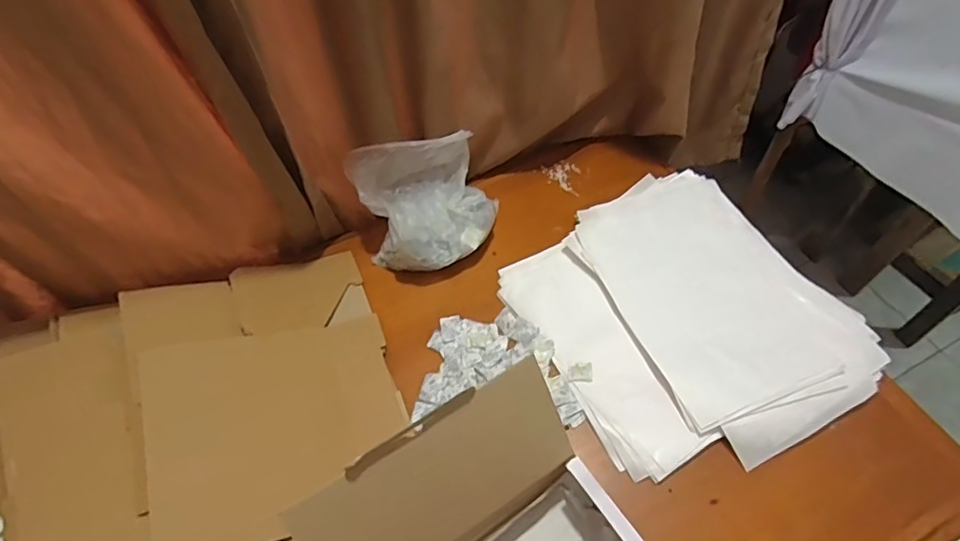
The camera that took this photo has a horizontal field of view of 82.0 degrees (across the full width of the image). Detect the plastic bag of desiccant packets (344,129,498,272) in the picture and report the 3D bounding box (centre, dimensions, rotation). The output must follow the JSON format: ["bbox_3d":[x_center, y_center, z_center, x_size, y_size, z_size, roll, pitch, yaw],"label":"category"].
[{"bbox_3d":[-0.078,-0.104,0.844,0.208,0.153,0.157,-16,58,-8],"label":"plastic bag of desiccant packets"}]

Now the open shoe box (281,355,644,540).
[{"bbox_3d":[0.007,0.291,0.566,0.272,0.217,0.241,-30,61,-16],"label":"open shoe box"}]

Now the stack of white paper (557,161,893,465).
[{"bbox_3d":[0.341,0.031,0.806,0.291,0.038,0.435,-23,59,-12],"label":"stack of white paper"}]

